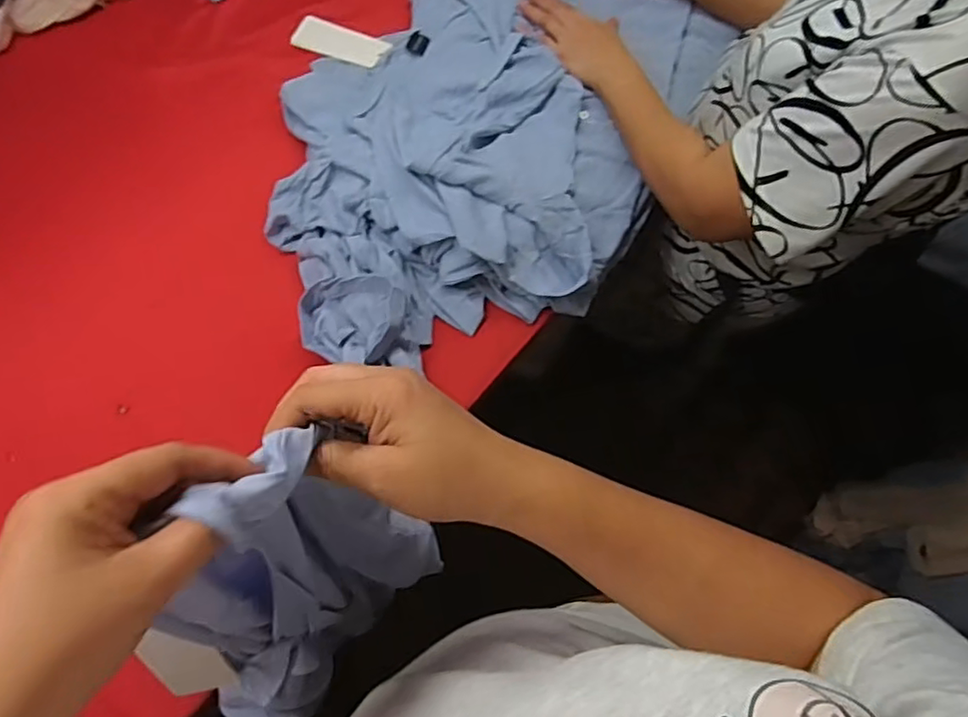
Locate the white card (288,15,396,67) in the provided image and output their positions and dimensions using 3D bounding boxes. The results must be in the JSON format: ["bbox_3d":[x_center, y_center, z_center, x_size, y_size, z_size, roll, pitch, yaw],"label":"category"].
[{"bbox_3d":[-0.179,-0.391,0.774,0.124,0.010,0.042,22,86,10],"label":"white card"}]

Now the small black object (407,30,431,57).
[{"bbox_3d":[-0.078,-0.374,0.741,0.026,0.008,0.026,0,91,4],"label":"small black object"}]

